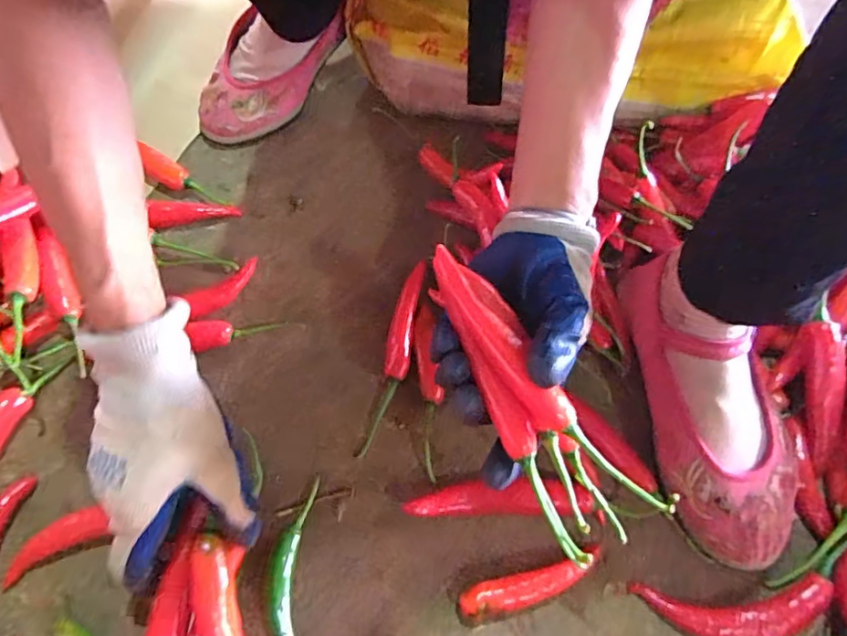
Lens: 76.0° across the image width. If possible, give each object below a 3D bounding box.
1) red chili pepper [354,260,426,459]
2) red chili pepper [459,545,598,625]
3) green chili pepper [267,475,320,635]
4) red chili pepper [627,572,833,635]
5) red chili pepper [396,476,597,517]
[{"bbox_3d":[-0.021,0.026,0.427,0.021,0.018,0.166,10,61,4],"label":"red chili pepper"},{"bbox_3d":[0.068,0.171,0.345,0.095,0.020,0.020,-14,62,-9],"label":"red chili pepper"},{"bbox_3d":[-0.083,0.165,0.342,0.026,0.021,0.124,-3,60,-3],"label":"green chili pepper"},{"bbox_3d":[0.197,0.186,0.342,0.118,0.018,0.038,-2,60,-3],"label":"red chili pepper"},{"bbox_3d":[0.051,0.123,0.371,0.126,0.025,0.022,0,60,-1],"label":"red chili pepper"}]

